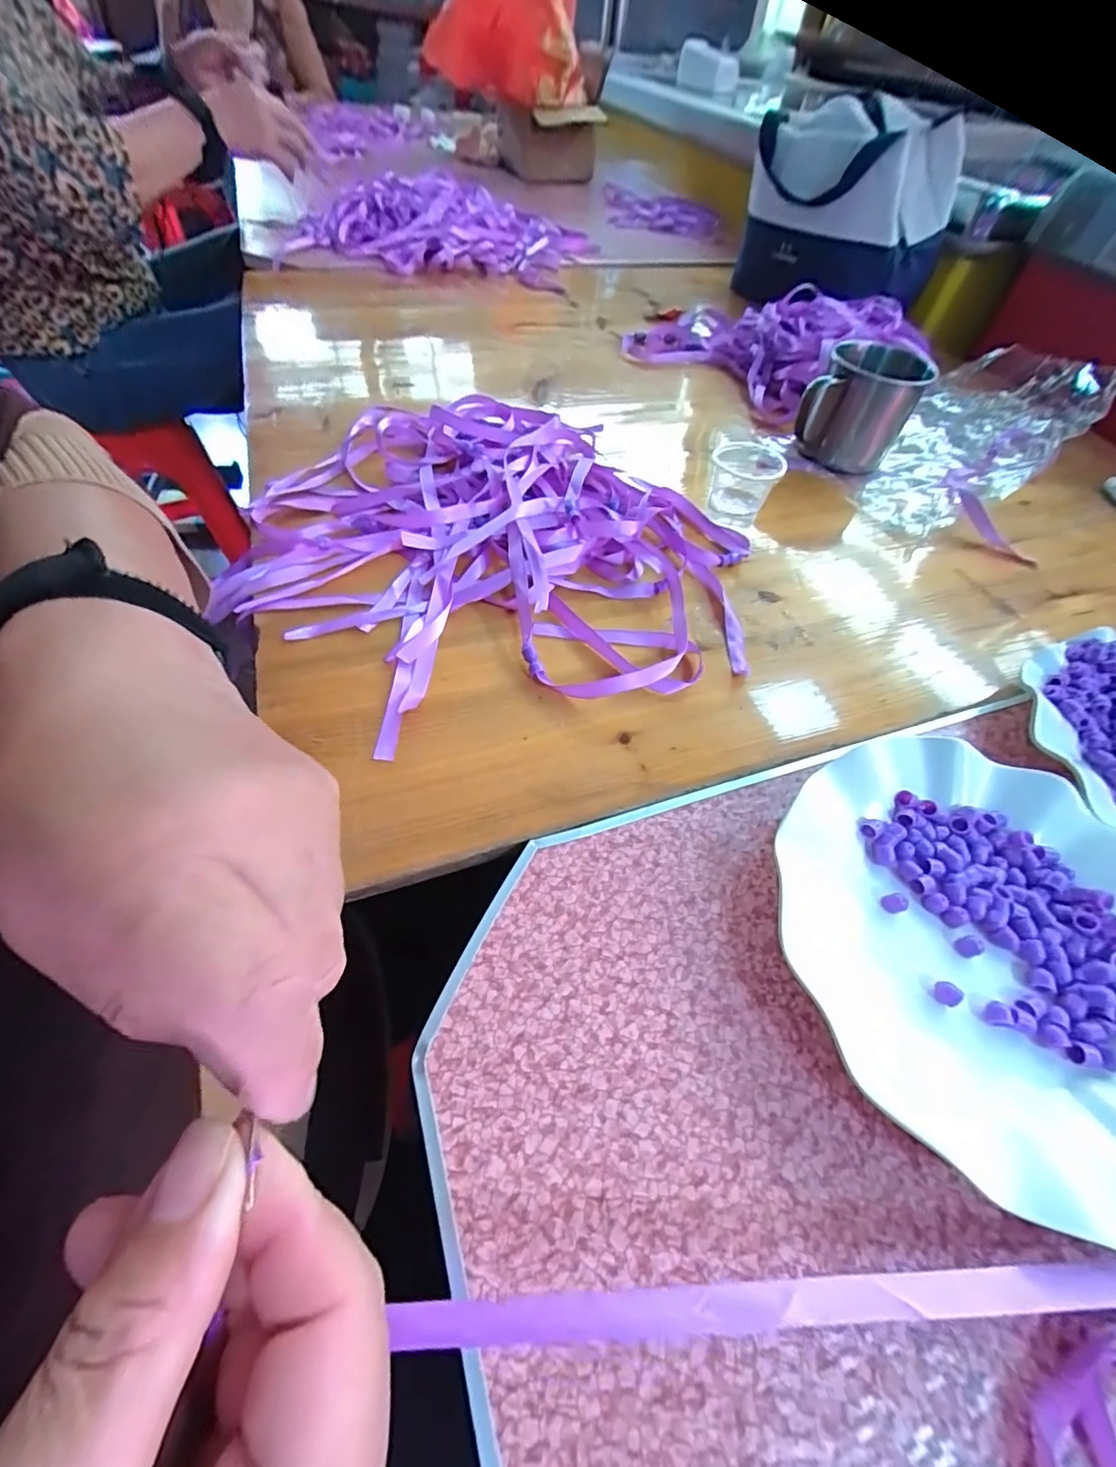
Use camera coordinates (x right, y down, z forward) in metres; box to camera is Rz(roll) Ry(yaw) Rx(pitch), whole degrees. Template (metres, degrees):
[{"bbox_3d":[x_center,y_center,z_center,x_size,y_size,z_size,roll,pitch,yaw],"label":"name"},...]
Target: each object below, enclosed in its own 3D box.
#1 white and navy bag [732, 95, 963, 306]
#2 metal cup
[{"bbox_3d":[0.365,-0.669,0.683,0.195,0.174,0.169,-8,56,-11],"label":"white and navy bag"},{"bbox_3d":[0.260,-0.282,0.459,0.081,0.078,0.077,3,55,-4],"label":"metal cup"}]

